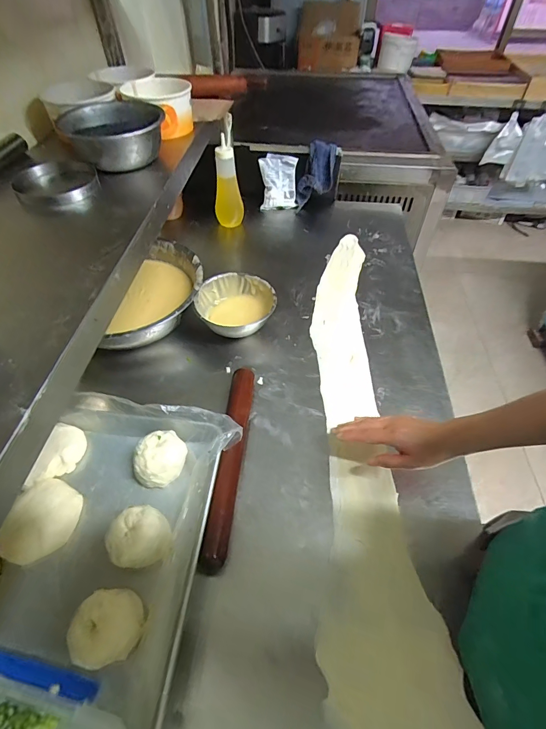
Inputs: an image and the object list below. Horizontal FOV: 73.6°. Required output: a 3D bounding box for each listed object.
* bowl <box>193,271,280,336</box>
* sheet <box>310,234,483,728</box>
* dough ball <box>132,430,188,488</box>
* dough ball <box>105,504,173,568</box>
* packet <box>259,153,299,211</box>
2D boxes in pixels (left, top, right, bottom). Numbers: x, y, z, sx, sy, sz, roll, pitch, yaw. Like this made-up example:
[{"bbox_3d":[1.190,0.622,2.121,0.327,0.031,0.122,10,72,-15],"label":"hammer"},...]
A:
[{"bbox_3d":[-0.075,-0.115,0.768,0.161,0.073,0.145,1,50,2],"label":"bowl"},{"bbox_3d":[0.153,0.053,0.665,0.150,0.018,0.935,2,51,2],"label":"sheet"},{"bbox_3d":[-0.172,0.144,0.558,0.083,0.056,0.070,-31,57,-23],"label":"dough ball"},{"bbox_3d":[-0.176,0.232,0.487,0.076,0.056,0.070,0,50,1],"label":"dough ball"},{"bbox_3d":[0.017,-0.536,1.071,0.108,0.141,0.018,3,17,17],"label":"packet"}]

